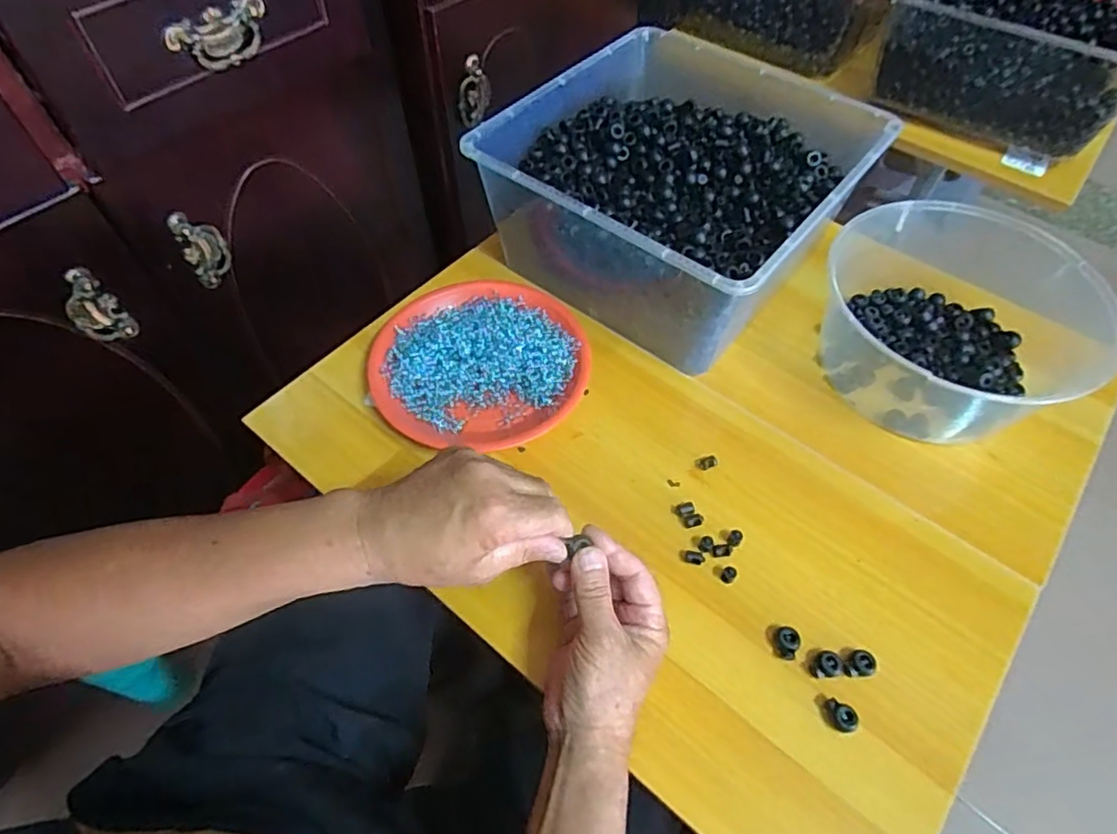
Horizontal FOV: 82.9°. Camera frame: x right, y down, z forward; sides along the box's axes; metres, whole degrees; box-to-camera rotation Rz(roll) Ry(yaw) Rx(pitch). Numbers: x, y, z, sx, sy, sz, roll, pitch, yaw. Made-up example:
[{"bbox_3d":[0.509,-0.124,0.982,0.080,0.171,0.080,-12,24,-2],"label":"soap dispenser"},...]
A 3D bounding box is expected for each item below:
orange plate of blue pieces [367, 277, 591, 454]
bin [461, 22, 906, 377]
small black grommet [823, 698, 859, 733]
[{"bbox_3d":[-0.066,-0.058,0.584,0.186,0.036,0.189,0,56,-1],"label":"orange plate of blue pieces"},{"bbox_3d":[0.122,-0.231,0.632,0.297,0.136,0.320,35,62,21],"label":"bin"},{"bbox_3d":[0.188,0.199,0.421,0.014,0.013,0.022,-32,62,-20],"label":"small black grommet"}]

